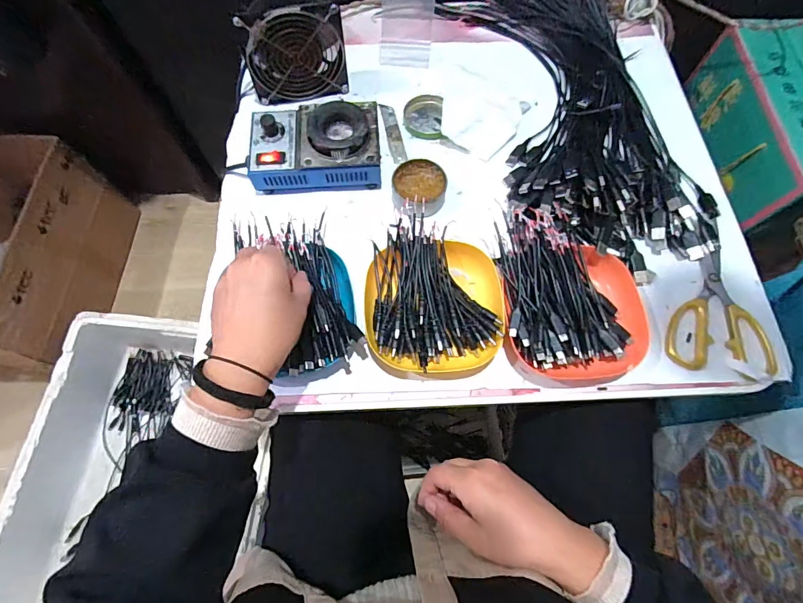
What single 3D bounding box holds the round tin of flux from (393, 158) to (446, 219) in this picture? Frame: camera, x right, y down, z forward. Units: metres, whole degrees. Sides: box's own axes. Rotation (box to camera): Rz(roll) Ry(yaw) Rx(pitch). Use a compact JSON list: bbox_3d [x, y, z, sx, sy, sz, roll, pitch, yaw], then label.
[{"bbox_3d":[0.021,-0.135,0.492,0.063,0.025,0.063,0,70,0],"label":"round tin of flux"}]

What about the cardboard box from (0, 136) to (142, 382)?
[{"bbox_3d":[-0.860,-0.093,0.902,0.345,0.261,0.473,3,70,1],"label":"cardboard box"}]

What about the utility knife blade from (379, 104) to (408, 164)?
[{"bbox_3d":[-0.011,-0.218,0.534,0.018,0.004,0.093,-12,70,-4],"label":"utility knife blade"}]

